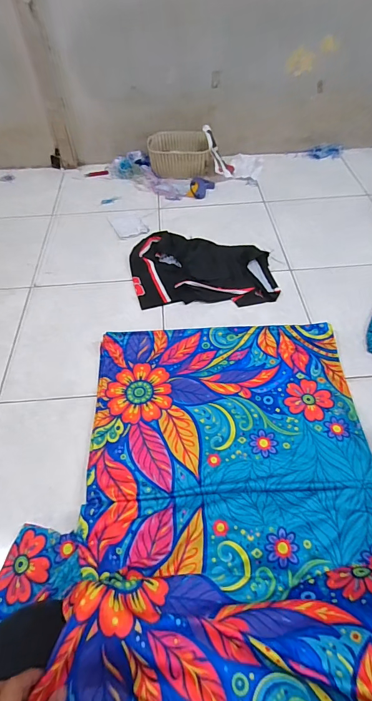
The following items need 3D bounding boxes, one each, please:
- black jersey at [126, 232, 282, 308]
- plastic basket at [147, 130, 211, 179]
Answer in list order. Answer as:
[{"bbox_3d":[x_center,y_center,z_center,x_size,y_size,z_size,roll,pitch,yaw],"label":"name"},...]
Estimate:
[{"bbox_3d":[0.047,-0.259,1.076,0.434,0.039,0.304,-2,53,0],"label":"black jersey"},{"bbox_3d":[-0.031,-0.802,1.442,0.248,0.103,0.198,-1,53,0],"label":"plastic basket"}]

